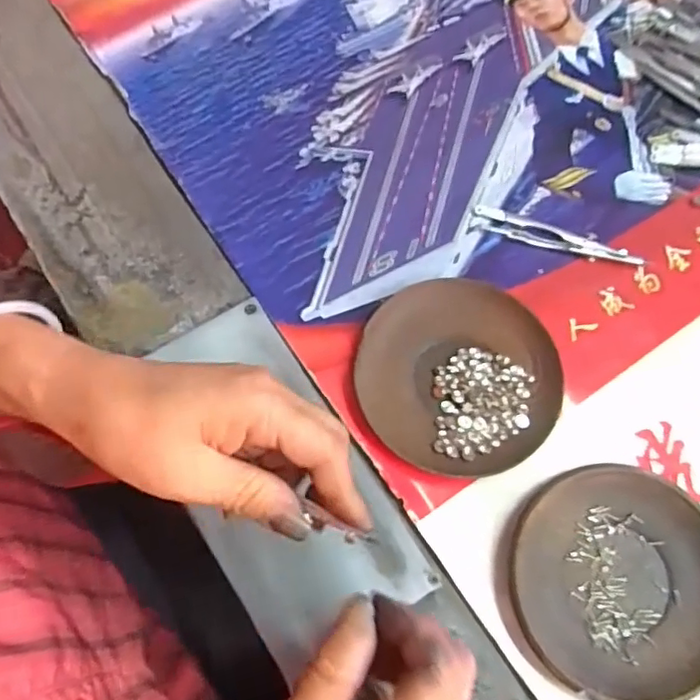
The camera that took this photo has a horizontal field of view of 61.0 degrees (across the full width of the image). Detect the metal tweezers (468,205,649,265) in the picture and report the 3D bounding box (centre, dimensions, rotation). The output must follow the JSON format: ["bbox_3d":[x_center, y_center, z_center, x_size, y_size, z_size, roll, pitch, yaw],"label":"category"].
[{"bbox_3d":[0.131,-0.074,0.379,0.108,0.007,0.020,13,72,6],"label":"metal tweezers"}]

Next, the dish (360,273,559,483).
[{"bbox_3d":[0.064,0.014,0.346,0.111,0.017,0.116,0,72,1],"label":"dish"}]

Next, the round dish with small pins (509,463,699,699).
[{"bbox_3d":[0.139,0.120,0.310,0.108,0.019,0.110,0,72,1],"label":"round dish with small pins"}]

